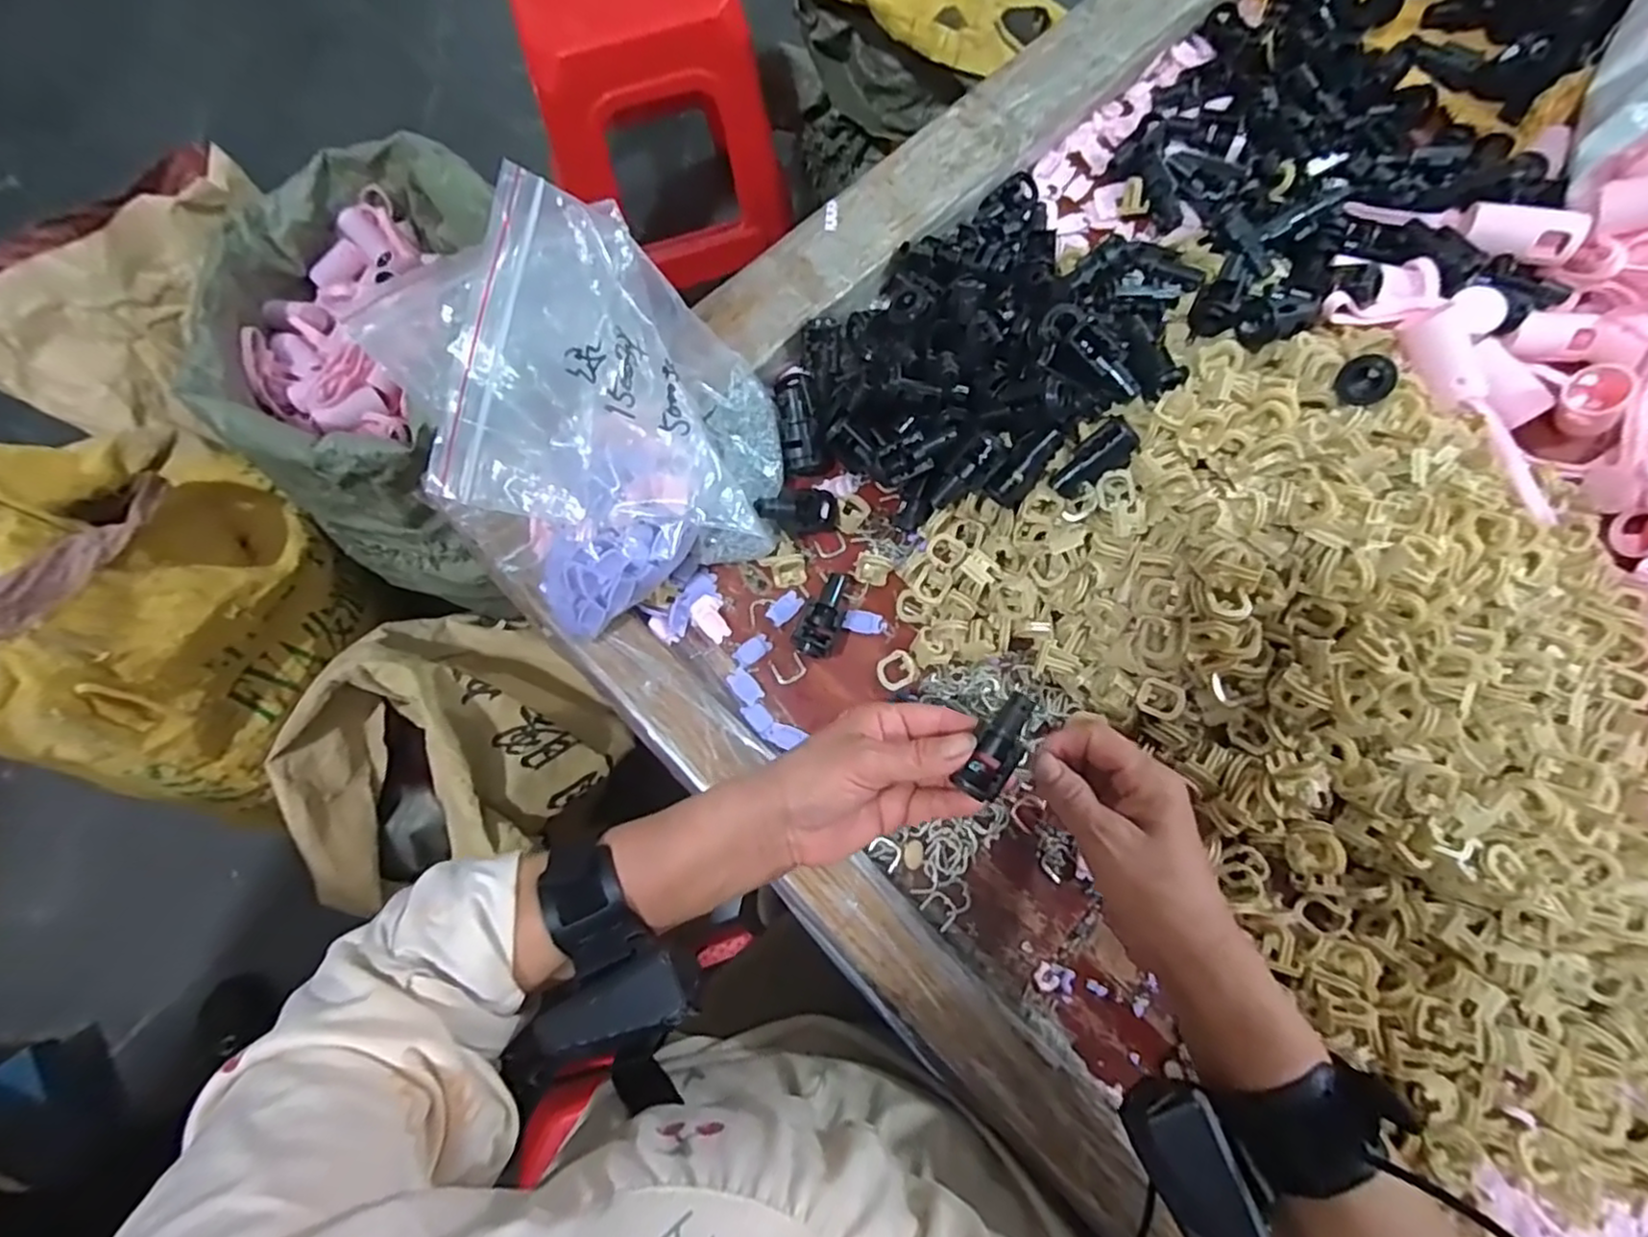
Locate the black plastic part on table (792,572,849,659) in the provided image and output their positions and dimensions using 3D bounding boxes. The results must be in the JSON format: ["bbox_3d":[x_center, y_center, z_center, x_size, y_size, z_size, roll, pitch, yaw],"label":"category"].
[{"bbox_3d":[0.000,-0.002,0.442,0.025,0.020,0.057,19,75,7],"label":"black plastic part on table"}]

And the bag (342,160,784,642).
[{"bbox_3d":[-0.136,-0.108,0.393,0.206,0.141,0.190,31,77,10],"label":"bag"}]

